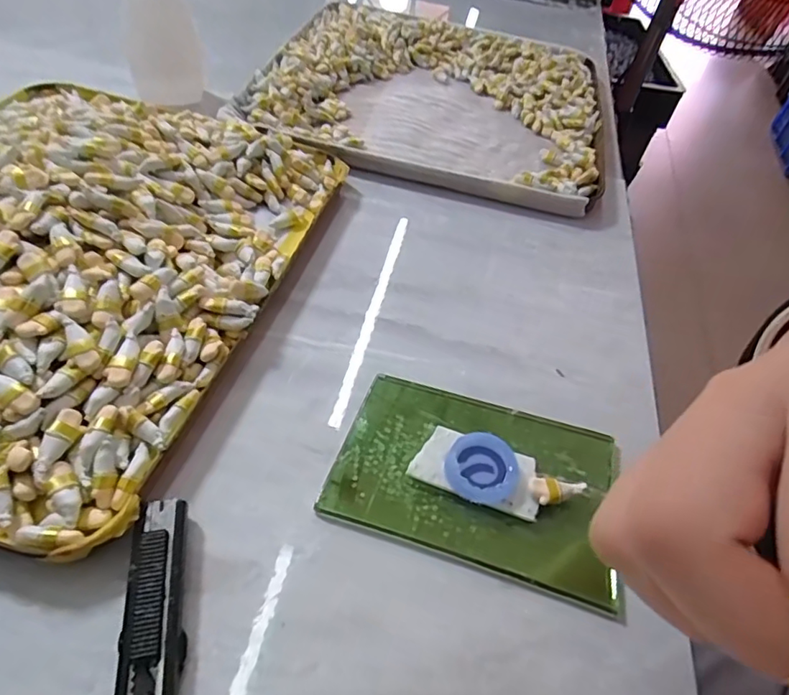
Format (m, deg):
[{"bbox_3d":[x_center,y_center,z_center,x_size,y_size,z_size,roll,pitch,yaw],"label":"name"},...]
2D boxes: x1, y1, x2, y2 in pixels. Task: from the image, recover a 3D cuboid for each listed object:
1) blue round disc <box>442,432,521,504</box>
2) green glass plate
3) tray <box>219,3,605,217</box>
[{"bbox_3d":[0.033,0.045,0.198,0.026,0.008,0.027,5,50,-6],"label":"blue round disc"},{"bbox_3d":[0.032,0.045,0.201,0.102,0.004,0.067,17,50,5],"label":"green glass plate"},{"bbox_3d":[0.033,-0.188,0.394,0.235,0.039,0.221,11,46,6],"label":"tray"}]

